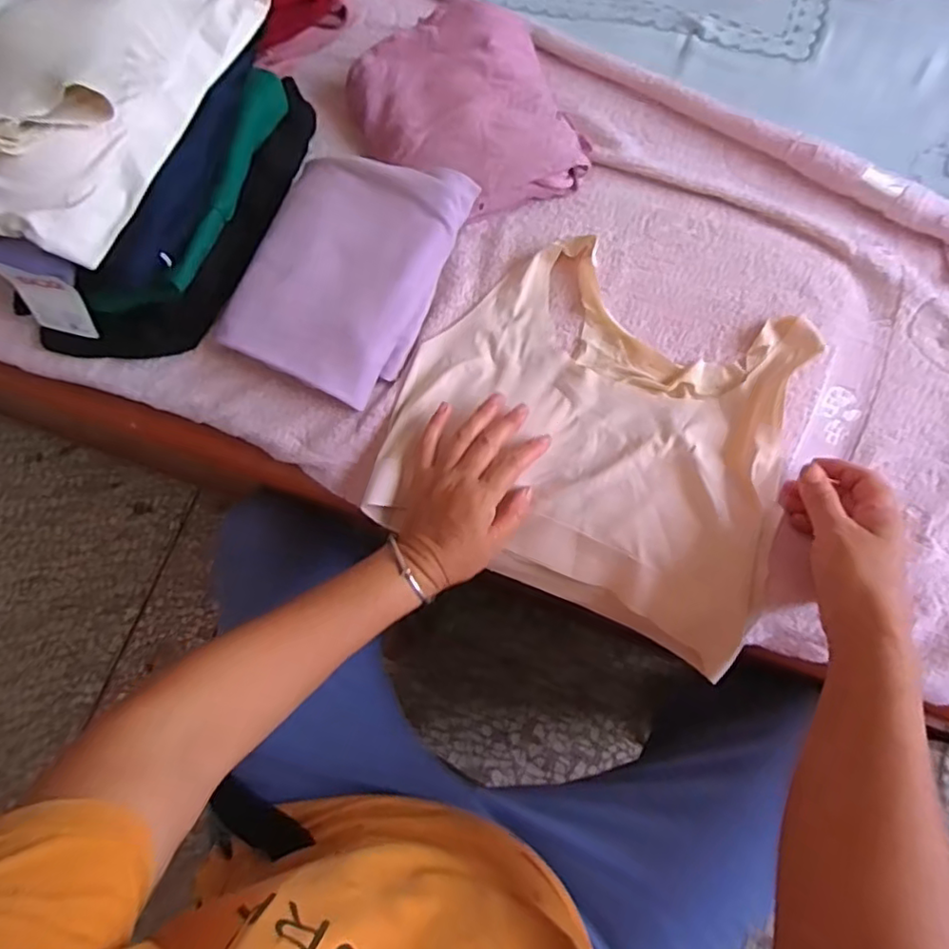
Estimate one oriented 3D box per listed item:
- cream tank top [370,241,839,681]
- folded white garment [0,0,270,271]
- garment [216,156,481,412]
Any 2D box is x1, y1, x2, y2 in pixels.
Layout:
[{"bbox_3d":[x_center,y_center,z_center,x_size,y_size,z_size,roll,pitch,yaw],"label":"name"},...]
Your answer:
[{"bbox_3d":[0.101,-0.037,0.501,0.318,0.036,0.279,24,85,11],"label":"cream tank top"},{"bbox_3d":[-0.325,-0.322,0.470,0.205,0.076,0.275,22,76,7],"label":"folded white garment"},{"bbox_3d":[-0.113,-0.178,0.529,0.155,0.076,0.205,25,77,8],"label":"garment"}]

